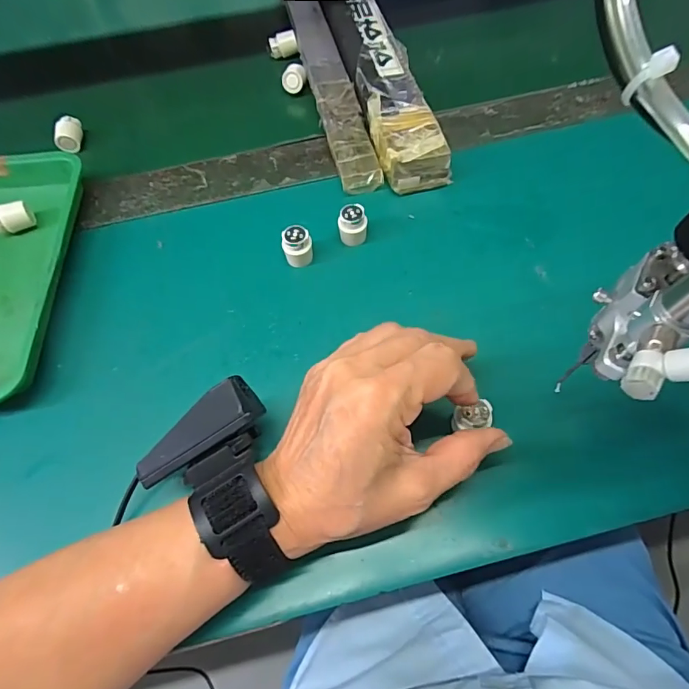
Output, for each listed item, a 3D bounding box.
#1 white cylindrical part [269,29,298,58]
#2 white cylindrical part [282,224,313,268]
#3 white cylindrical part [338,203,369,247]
[{"bbox_3d":[-0.063,-0.309,0.462,0.029,0.017,0.017,-6,63,0],"label":"white cylindrical part"},{"bbox_3d":[-0.034,-0.071,0.331,0.020,0.031,0.017,-6,63,0],"label":"white cylindrical part"},{"bbox_3d":[0.007,-0.088,0.338,0.021,0.030,0.018,-1,63,2],"label":"white cylindrical part"}]

